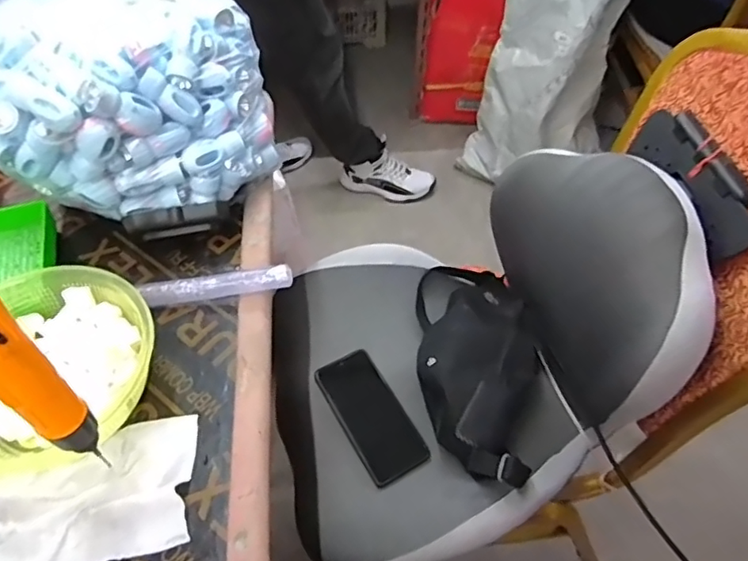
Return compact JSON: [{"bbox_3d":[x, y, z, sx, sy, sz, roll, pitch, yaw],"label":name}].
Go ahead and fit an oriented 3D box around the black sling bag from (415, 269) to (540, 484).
[{"bbox_3d":[0.139,0.097,0.742,0.155,0.080,0.334,2,53,2],"label":"black sling bag"}]

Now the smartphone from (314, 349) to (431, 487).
[{"bbox_3d":[-0.004,0.168,0.702,0.077,0.005,0.163,-28,69,-16],"label":"smartphone"}]

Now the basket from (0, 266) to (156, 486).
[{"bbox_3d":[-0.293,0.079,0.489,0.184,0.063,0.190,22,56,16],"label":"basket"}]

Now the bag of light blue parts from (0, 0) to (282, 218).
[{"bbox_3d":[-0.266,-0.208,0.595,0.285,0.184,0.229,-10,53,-7],"label":"bag of light blue parts"}]

